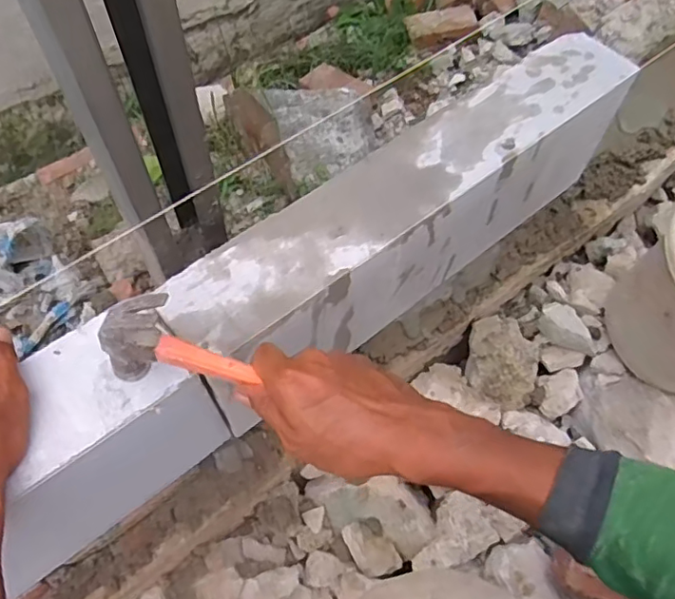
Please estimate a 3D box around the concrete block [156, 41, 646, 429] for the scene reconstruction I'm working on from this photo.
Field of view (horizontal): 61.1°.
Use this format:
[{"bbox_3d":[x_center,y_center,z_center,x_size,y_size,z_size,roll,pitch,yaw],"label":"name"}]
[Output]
[{"bbox_3d":[0.086,-0.089,0.656,0.565,0.180,0.101,-35,68,-18],"label":"concrete block"}]

